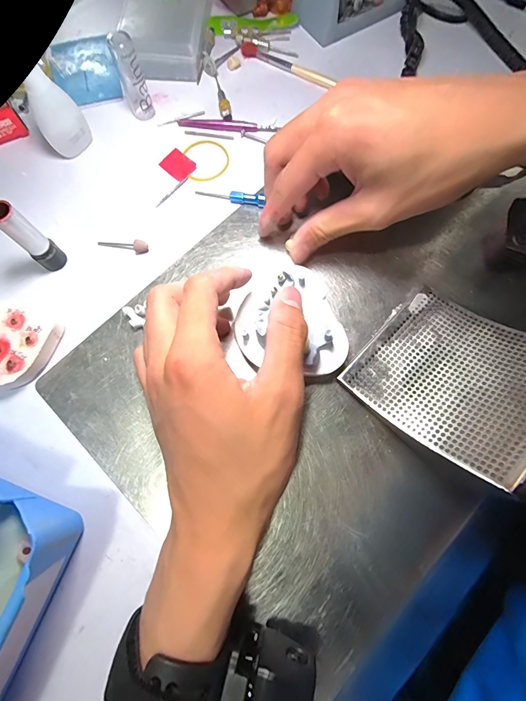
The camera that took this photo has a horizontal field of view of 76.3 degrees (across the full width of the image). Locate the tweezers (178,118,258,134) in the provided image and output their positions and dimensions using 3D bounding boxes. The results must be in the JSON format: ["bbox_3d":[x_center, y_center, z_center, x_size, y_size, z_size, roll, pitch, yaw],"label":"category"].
[{"bbox_3d":[-0.040,-0.196,0.292,0.069,0.005,0.010,8,74,2],"label":"tweezers"}]

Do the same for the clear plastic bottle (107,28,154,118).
[{"bbox_3d":[-0.107,-0.222,0.272,0.019,0.059,0.019,-21,75,-6],"label":"clear plastic bottle"}]

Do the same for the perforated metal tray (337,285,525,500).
[{"bbox_3d":[0.121,0.014,0.203,0.096,0.015,0.114,-46,48,-11],"label":"perforated metal tray"}]

